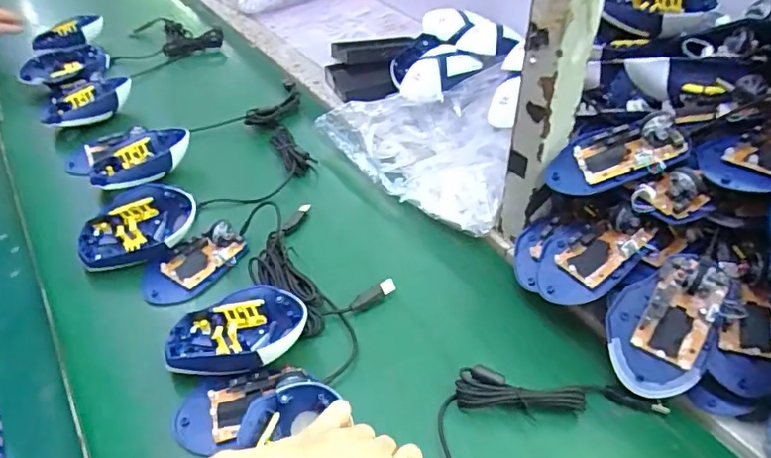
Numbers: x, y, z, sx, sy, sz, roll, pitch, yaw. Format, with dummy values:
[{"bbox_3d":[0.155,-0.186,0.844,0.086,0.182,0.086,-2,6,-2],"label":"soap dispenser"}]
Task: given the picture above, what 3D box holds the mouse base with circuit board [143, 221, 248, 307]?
[{"bbox_3d":[-0.193,0.035,0.552,0.108,0.018,0.061,-38,68,-23],"label":"mouse base with circuit board"}]

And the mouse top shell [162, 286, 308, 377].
[{"bbox_3d":[-0.126,0.092,0.471,0.118,0.043,0.075,-14,44,-12],"label":"mouse top shell"}]

